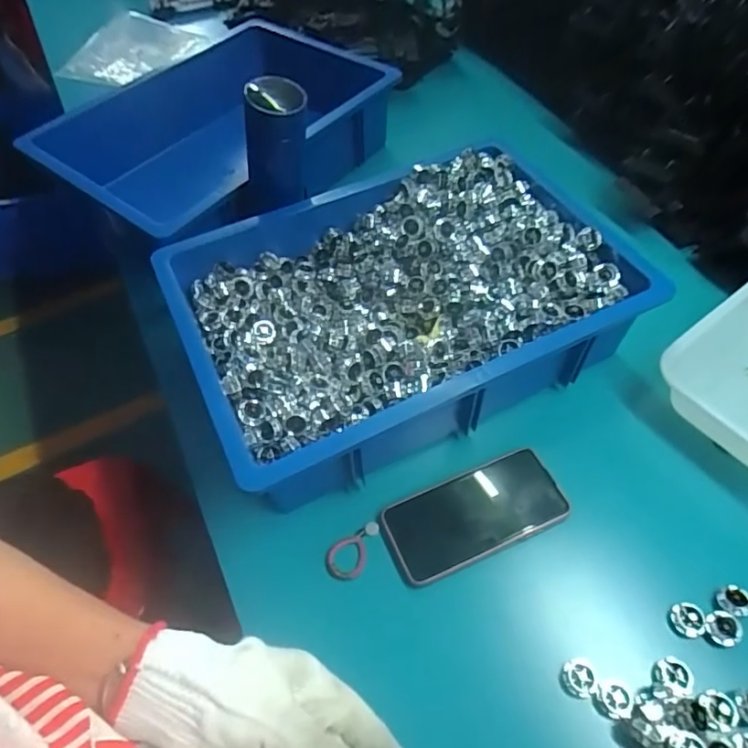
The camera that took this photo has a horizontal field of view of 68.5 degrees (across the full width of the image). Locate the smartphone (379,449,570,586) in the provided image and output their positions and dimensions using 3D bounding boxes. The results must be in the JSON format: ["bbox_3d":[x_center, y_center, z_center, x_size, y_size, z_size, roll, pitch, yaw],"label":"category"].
[{"bbox_3d":[0.096,0.131,0.517,0.168,0.015,0.077,-22,55,-11],"label":"smartphone"}]

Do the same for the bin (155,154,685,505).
[{"bbox_3d":[0.033,-0.077,0.601,0.438,0.109,0.307,-24,56,-12],"label":"bin"}]

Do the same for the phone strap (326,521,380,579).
[{"bbox_3d":[-0.016,0.164,0.505,0.059,0.005,0.034,-30,57,-16],"label":"phone strap"}]

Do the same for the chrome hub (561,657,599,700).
[{"bbox_3d":[0.164,0.243,0.439,0.026,0.016,0.028,-2,54,3],"label":"chrome hub"}]

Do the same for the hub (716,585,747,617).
[{"bbox_3d":[0.305,0.191,0.465,0.022,0.009,0.025,26,60,21],"label":"hub"}]

